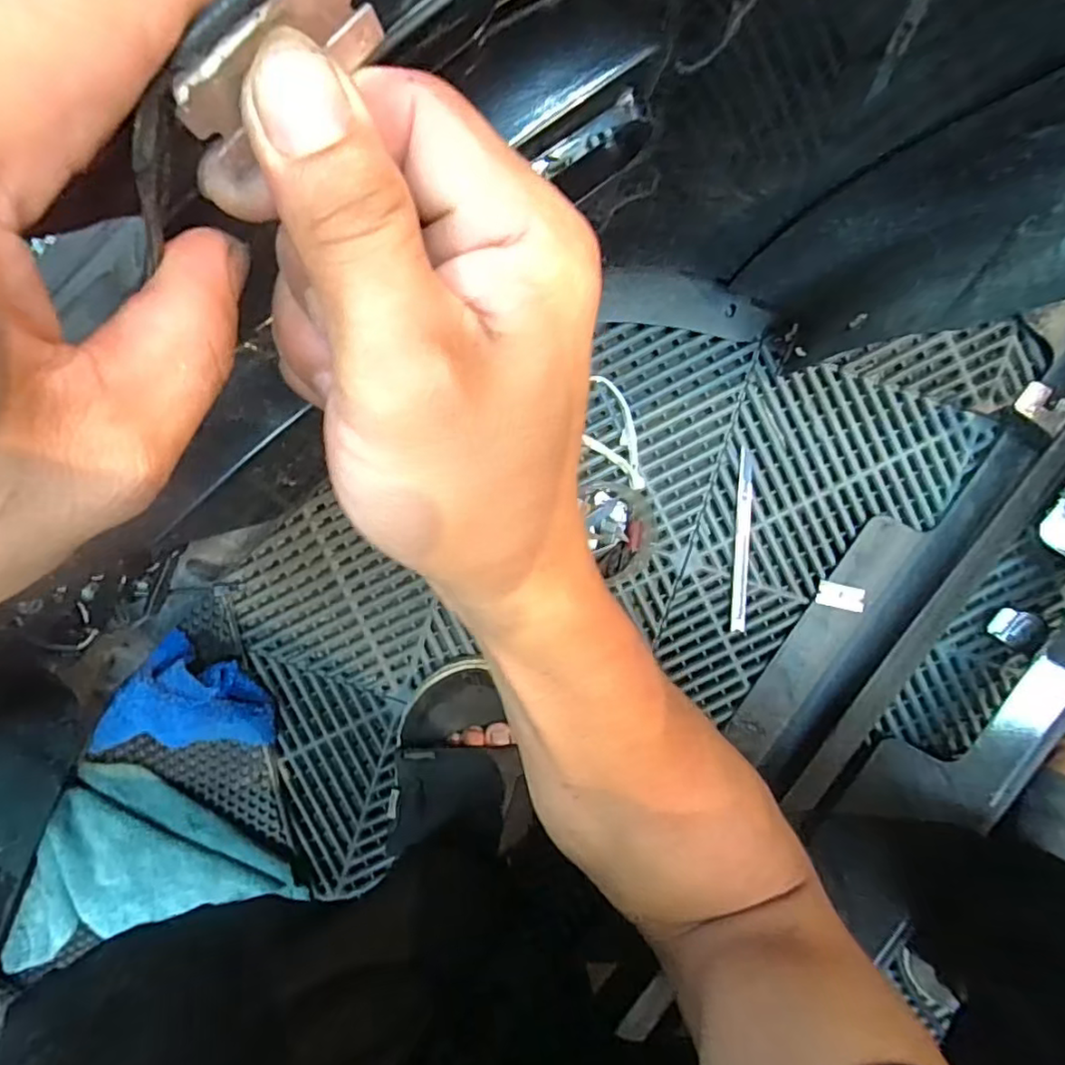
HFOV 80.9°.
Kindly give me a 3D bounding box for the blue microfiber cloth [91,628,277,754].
[{"bbox_3d":[-0.300,0.141,0.531,0.144,0.050,0.097,3,93,1],"label":"blue microfiber cloth"}]

